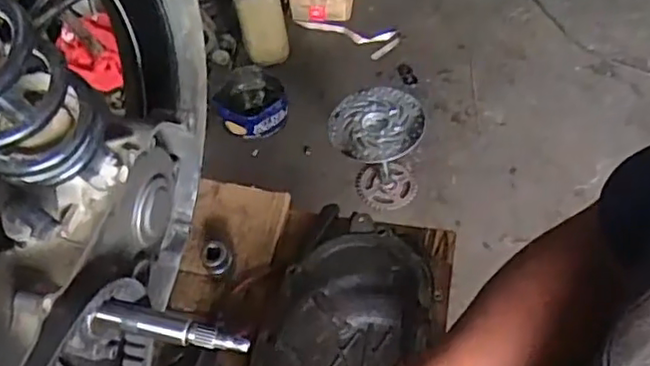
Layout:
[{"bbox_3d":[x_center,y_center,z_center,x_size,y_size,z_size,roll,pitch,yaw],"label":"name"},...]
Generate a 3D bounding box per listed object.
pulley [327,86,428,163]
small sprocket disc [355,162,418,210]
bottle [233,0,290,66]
[{"bbox_3d":[0.111,-0.131,1.408,0.203,0.030,0.180,-21,62,2],"label":"pulley"},{"bbox_3d":[0.152,0.009,1.589,0.152,0.022,0.132,6,60,10],"label":"small sprocket disc"},{"bbox_3d":[-0.181,-0.489,1.762,0.133,0.285,0.149,-6,55,0],"label":"bottle"}]

